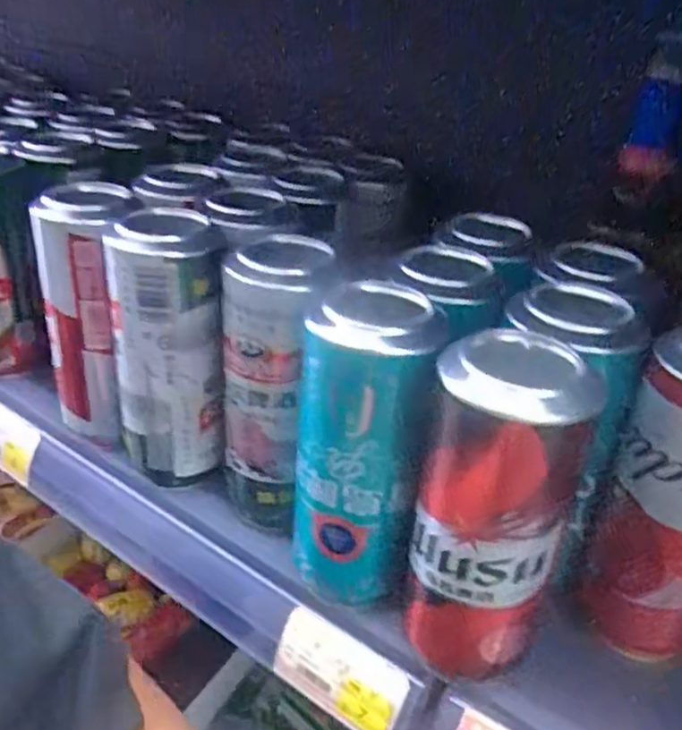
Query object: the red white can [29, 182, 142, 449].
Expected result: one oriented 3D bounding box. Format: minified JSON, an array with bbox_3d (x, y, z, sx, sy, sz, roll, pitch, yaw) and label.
[{"bbox_3d":[-0.147,-0.030,0.427,0.067,0.151,0.056,19,34,24],"label":"red white can"}]

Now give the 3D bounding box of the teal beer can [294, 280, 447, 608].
[{"bbox_3d":[0.007,0.043,0.332,0.057,0.154,0.058,4,31,-1],"label":"teal beer can"}]

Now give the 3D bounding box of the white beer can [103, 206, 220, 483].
[{"bbox_3d":[-0.100,-0.008,0.399,0.057,0.155,0.053,-3,31,-12],"label":"white beer can"}]

